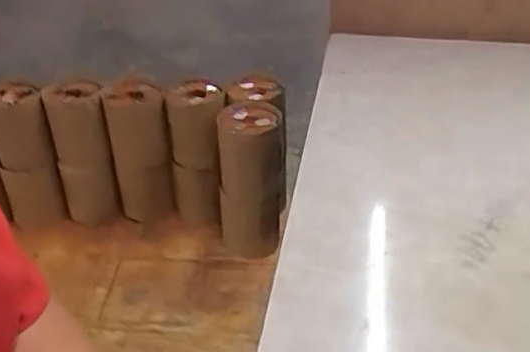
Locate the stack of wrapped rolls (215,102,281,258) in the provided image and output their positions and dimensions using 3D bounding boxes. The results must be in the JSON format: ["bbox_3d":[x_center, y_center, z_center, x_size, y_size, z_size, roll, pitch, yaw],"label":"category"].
[{"bbox_3d":[-0.019,0.009,0.890,0.090,0.213,0.078,1,37,2],"label":"stack of wrapped rolls"}]

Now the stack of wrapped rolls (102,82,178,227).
[{"bbox_3d":[-0.187,-0.028,0.945,0.081,0.217,0.071,-12,38,-14],"label":"stack of wrapped rolls"}]

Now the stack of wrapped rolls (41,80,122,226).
[{"bbox_3d":[-0.273,-0.026,0.943,0.078,0.219,0.063,-14,38,-16],"label":"stack of wrapped rolls"}]

